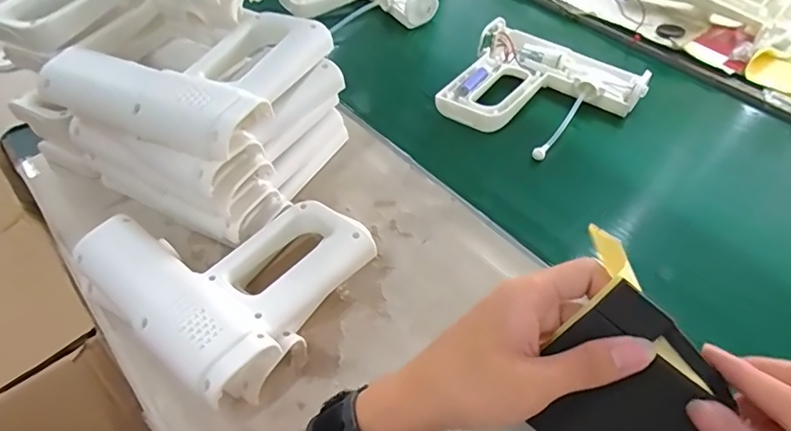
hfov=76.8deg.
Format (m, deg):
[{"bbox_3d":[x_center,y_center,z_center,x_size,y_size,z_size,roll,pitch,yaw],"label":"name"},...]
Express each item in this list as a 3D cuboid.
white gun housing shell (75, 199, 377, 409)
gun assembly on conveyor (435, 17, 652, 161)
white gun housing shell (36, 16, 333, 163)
[{"bbox_3d":[-0.149,0.042,0.447,0.199,0.061,0.180,31,58,24],"label":"white gun housing shell"},{"bbox_3d":[0.181,-0.159,0.617,0.207,0.034,0.182,29,57,22],"label":"gun assembly on conveyor"},{"bbox_3d":[-0.193,-0.145,0.466,0.219,0.042,0.181,18,54,15],"label":"white gun housing shell"}]

